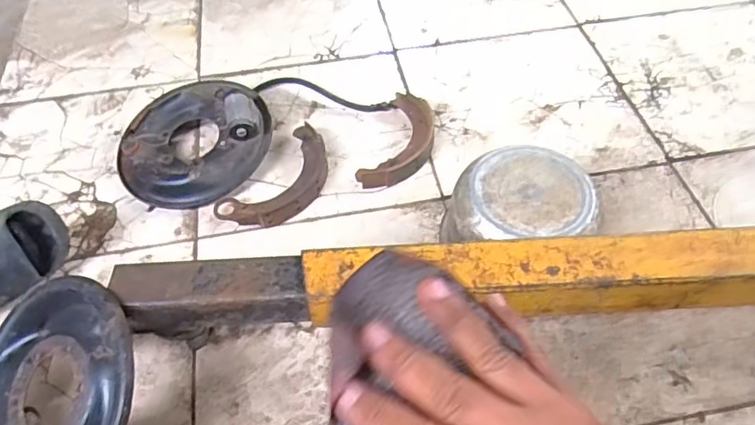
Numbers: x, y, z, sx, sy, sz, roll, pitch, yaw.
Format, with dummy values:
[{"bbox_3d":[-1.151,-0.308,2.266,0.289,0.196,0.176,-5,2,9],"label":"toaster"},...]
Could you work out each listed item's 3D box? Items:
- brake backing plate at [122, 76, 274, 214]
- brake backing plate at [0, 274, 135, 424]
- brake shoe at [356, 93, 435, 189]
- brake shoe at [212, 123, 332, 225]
[{"bbox_3d":[-0.322,-0.124,0.994,0.265,0.071,0.265,-4,67,10],"label":"brake backing plate"},{"bbox_3d":[-0.378,0.211,0.662,0.263,0.032,0.262,-8,71,25],"label":"brake backing plate"},{"bbox_3d":[0.045,-0.125,1.003,0.102,0.036,0.217,17,57,13],"label":"brake shoe"},{"bbox_3d":[-0.156,-0.053,0.952,0.119,0.030,0.223,31,61,22],"label":"brake shoe"}]

